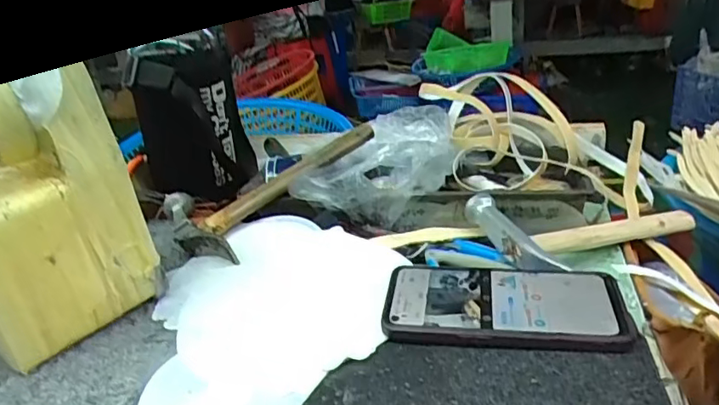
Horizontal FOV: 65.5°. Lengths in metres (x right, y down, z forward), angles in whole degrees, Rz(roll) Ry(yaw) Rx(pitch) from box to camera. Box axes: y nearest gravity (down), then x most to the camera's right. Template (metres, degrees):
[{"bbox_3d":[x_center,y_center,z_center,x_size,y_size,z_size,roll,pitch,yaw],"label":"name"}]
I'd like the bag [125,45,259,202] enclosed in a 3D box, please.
[{"bbox_3d":[-0.185,-0.083,0.629,0.119,0.154,0.090,-14,26,-16],"label":"bag"}]

